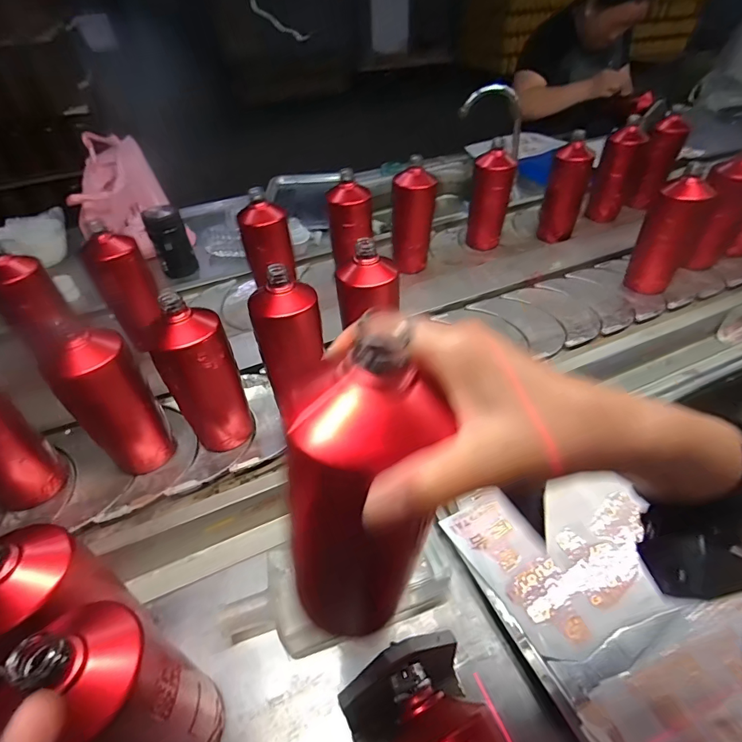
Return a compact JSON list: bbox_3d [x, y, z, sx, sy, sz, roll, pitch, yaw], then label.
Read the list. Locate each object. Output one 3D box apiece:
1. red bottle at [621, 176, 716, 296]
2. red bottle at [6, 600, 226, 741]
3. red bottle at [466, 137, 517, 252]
[{"bbox_3d":[0.497,-0.223,0.699,0.082,0.181,0.091,31,53,27],"label":"red bottle"},{"bbox_3d":[-0.157,0.228,0.283,0.068,0.204,0.069,19,47,35],"label":"red bottle"},{"bbox_3d":[0.235,-0.330,0.829,0.077,0.195,0.066,7,46,7],"label":"red bottle"}]

